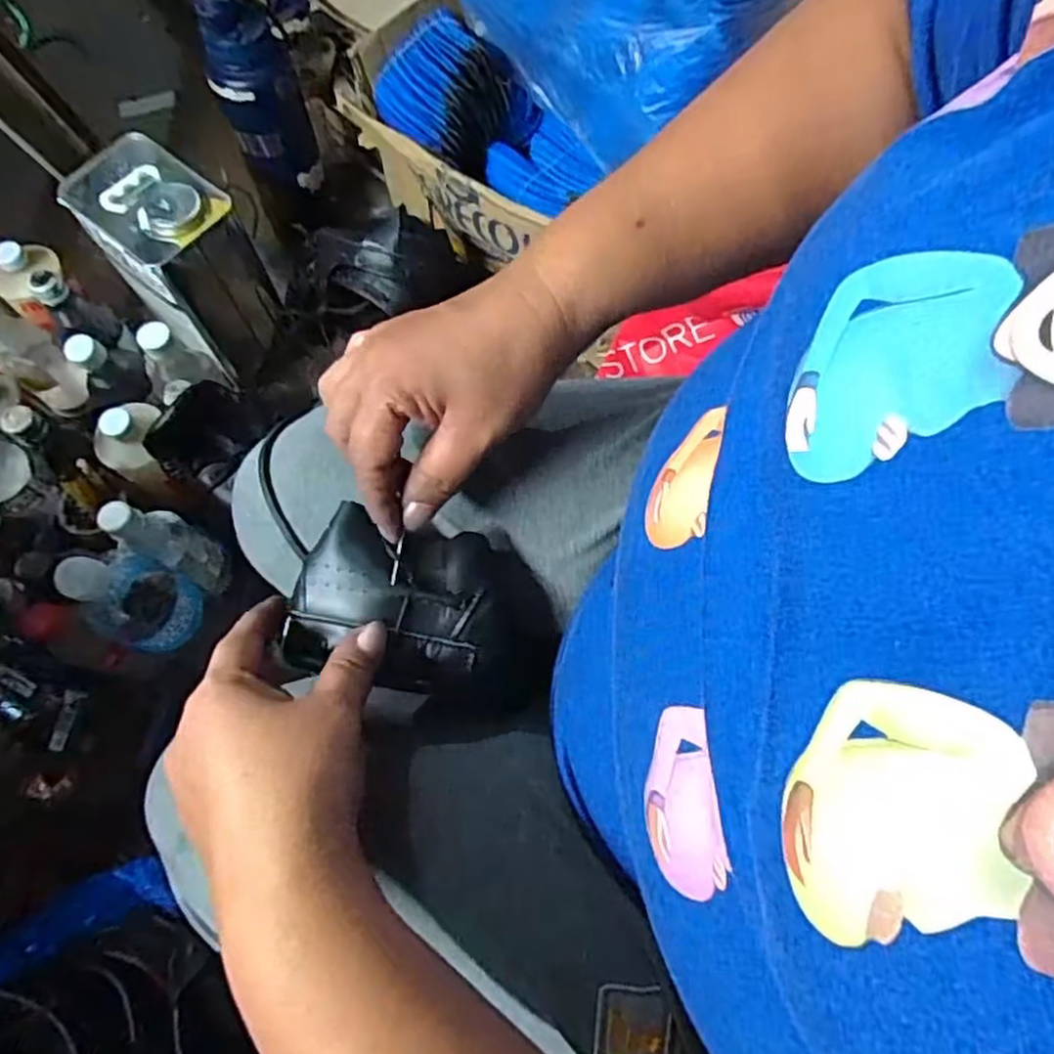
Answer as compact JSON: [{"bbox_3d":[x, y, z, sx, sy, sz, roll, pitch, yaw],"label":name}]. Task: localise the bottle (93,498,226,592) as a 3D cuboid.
[{"bbox_3d":[-0.343,0.019,0.715,0.059,0.161,0.051,34,72,12],"label":"bottle"}]

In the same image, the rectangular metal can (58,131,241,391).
[{"bbox_3d":[-0.379,-0.290,0.791,0.152,0.189,0.115,39,73,13],"label":"rectangular metal can"}]

